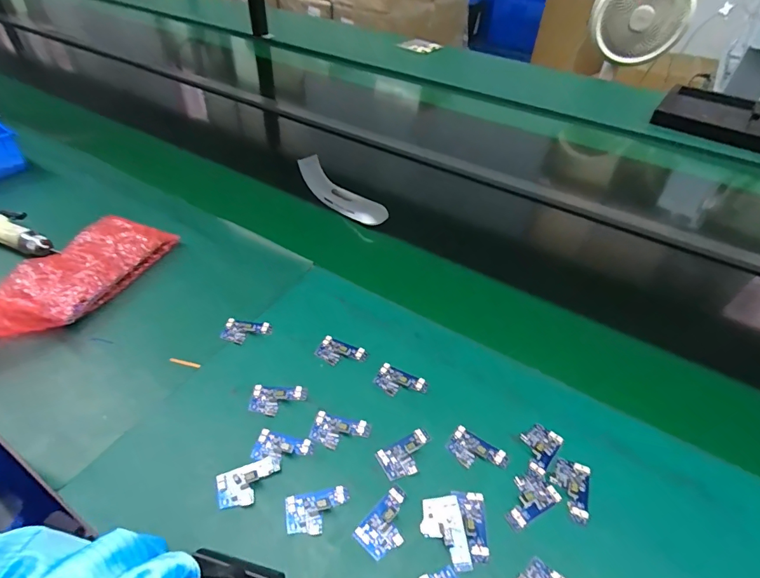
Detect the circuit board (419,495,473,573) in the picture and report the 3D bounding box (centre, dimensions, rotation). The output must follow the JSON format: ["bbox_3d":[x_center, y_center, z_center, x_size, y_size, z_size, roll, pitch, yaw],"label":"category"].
[{"bbox_3d":[0.057,0.217,0.380,0.037,0.004,0.060,-3,45,-5],"label":"circuit board"}]

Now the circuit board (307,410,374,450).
[{"bbox_3d":[-0.041,0.148,0.443,0.059,0.008,0.034,11,46,8],"label":"circuit board"}]

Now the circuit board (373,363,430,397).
[{"bbox_3d":[0.024,0.109,0.490,0.059,0.006,0.032,21,48,17],"label":"circuit board"}]

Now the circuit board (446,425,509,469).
[{"bbox_3d":[0.099,0.168,0.435,0.057,0.004,0.035,26,50,22],"label":"circuit board"}]

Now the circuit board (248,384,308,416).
[{"bbox_3d":[-0.112,0.121,0.468,0.060,0.005,0.035,2,45,0],"label":"circuit board"}]

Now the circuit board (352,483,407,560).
[{"bbox_3d":[0.008,0.211,0.386,0.036,0.005,0.059,33,53,27],"label":"circuit board"}]

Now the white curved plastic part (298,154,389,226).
[{"bbox_3d":[-0.070,-0.169,0.748,0.189,0.057,0.040,32,52,26],"label":"white curved plastic part"}]

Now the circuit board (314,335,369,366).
[{"bbox_3d":[-0.046,0.077,0.516,0.057,0.005,0.033,17,47,14],"label":"circuit board"}]

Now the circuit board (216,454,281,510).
[{"bbox_3d":[-0.124,0.182,0.404,0.058,0.008,0.036,-14,48,-16],"label":"circuit board"}]

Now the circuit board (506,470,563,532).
[{"bbox_3d":[0.140,0.198,0.406,0.058,0.004,0.036,-21,50,-21],"label":"circuit board"}]

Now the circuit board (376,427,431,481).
[{"bbox_3d":[0.030,0.167,0.430,0.058,0.005,0.035,-21,50,-21],"label":"circuit board"}]

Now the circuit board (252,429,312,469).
[{"bbox_3d":[-0.098,0.162,0.430,0.057,0.004,0.031,9,46,7],"label":"circuit board"}]

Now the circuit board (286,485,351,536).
[{"bbox_3d":[-0.057,0.203,0.389,0.057,0.004,0.035,-7,46,-10],"label":"circuit board"}]

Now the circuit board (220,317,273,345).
[{"bbox_3d":[-0.167,0.053,0.534,0.059,0.006,0.032,4,45,2],"label":"circuit board"}]

